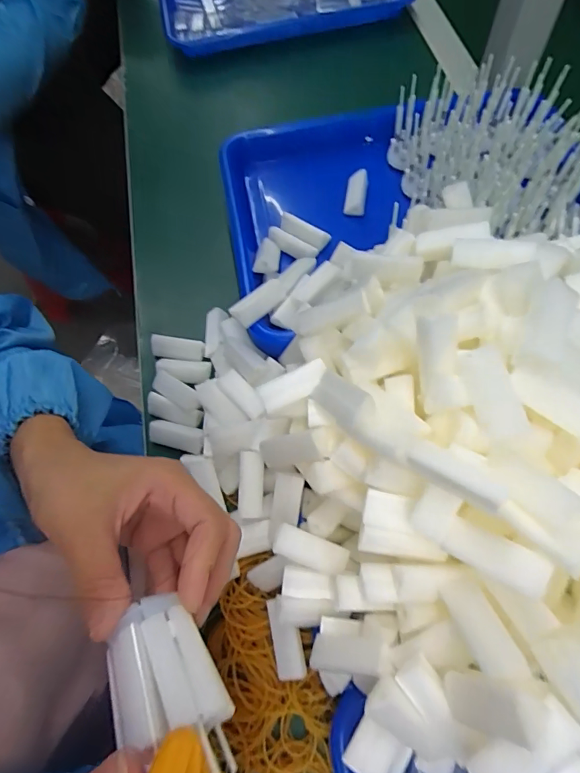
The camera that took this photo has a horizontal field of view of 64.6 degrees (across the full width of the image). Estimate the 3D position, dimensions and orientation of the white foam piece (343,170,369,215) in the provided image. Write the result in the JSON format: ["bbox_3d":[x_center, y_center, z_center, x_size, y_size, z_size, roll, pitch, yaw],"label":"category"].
[{"bbox_3d":[0.063,-0.183,0.436,0.019,0.015,0.046,8,65,7],"label":"white foam piece"}]

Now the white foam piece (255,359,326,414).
[{"bbox_3d":[0.002,0.000,0.280,0.042,0.009,0.018,-21,65,-7],"label":"white foam piece"}]

